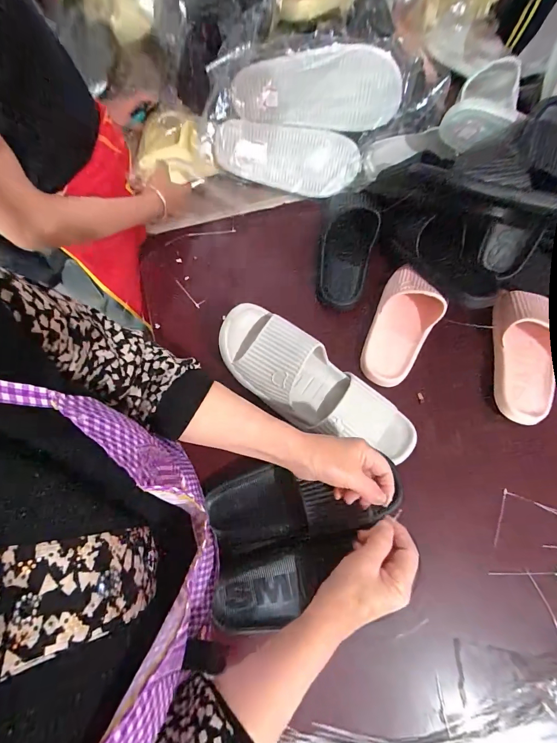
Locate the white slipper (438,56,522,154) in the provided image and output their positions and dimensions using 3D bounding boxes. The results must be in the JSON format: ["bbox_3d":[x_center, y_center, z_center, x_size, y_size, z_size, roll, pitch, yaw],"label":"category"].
[{"bbox_3d":[0.403,-0.531,0.657,0.101,0.077,0.300,27,60,8],"label":"white slipper"}]

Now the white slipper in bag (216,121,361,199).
[{"bbox_3d":[0.018,-0.411,0.660,0.273,0.075,0.110,7,118,-4],"label":"white slipper in bag"}]

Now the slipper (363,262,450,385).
[{"bbox_3d":[0.210,-0.073,0.577,0.099,0.057,0.199,22,74,7],"label":"slipper"}]

